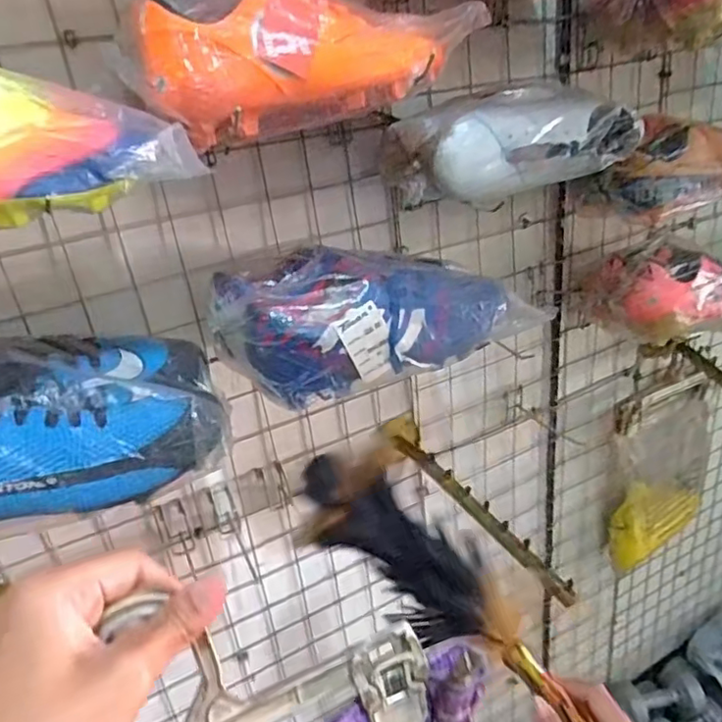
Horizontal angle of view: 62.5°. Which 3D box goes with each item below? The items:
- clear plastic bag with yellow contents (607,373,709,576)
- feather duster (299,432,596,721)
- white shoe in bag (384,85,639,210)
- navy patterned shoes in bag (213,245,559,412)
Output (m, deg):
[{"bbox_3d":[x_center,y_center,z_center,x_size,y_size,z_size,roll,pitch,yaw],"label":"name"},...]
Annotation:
[{"bbox_3d":[0.531,0.198,1.069,0.242,0.358,0.051,-19,29,-24],"label":"clear plastic bag with yellow contents"},{"bbox_3d":[0.069,0.173,0.455,0.278,0.054,0.077,43,39,3],"label":"feather duster"},{"bbox_3d":[0.150,-0.221,0.584,0.252,0.084,0.103,-14,28,-16],"label":"white shoe in bag"},{"bbox_3d":[0.018,-0.045,0.535,0.288,0.104,0.091,-11,27,-9],"label":"navy patterned shoes in bag"}]

